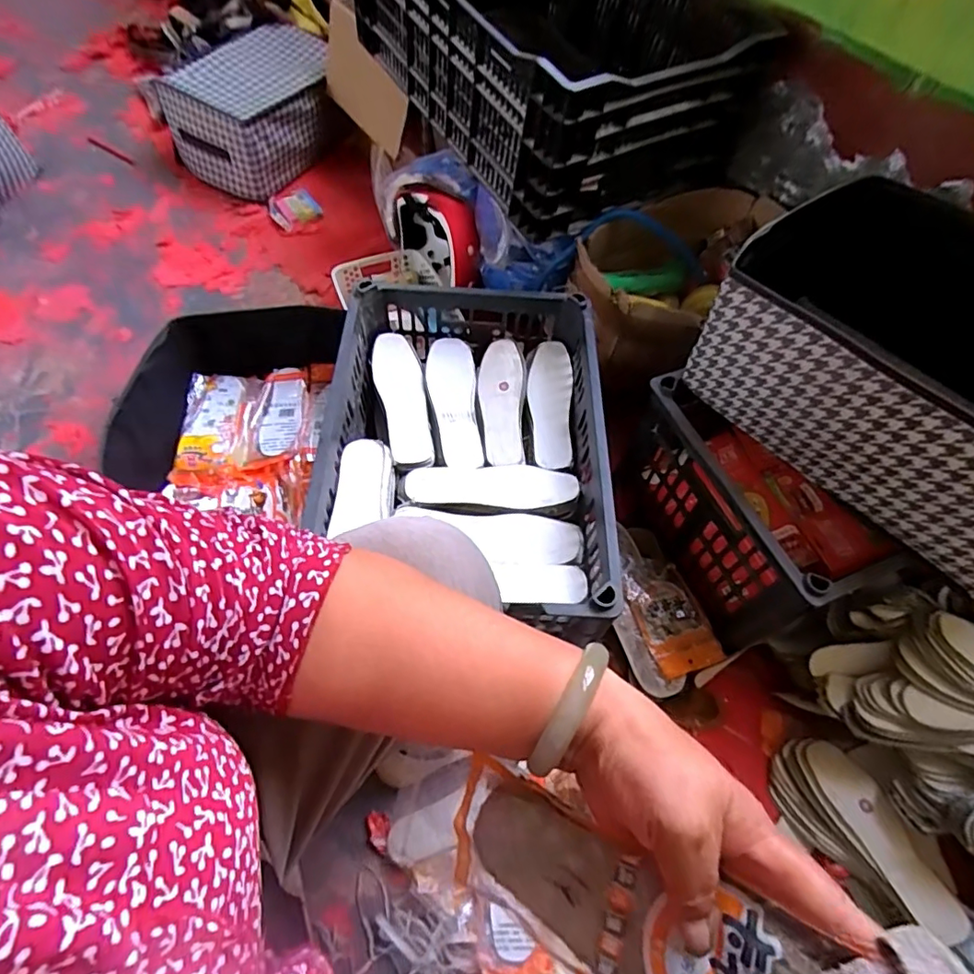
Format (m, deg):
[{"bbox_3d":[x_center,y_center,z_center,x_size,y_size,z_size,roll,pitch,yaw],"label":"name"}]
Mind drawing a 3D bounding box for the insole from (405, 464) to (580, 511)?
[{"bbox_3d":[0.005,0.000,0.725,0.220,0.011,0.069,-4,55,0],"label":"insole"}]

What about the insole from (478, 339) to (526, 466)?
[{"bbox_3d":[0.021,-0.125,0.817,0.066,0.021,0.214,3,62,-2],"label":"insole"}]

